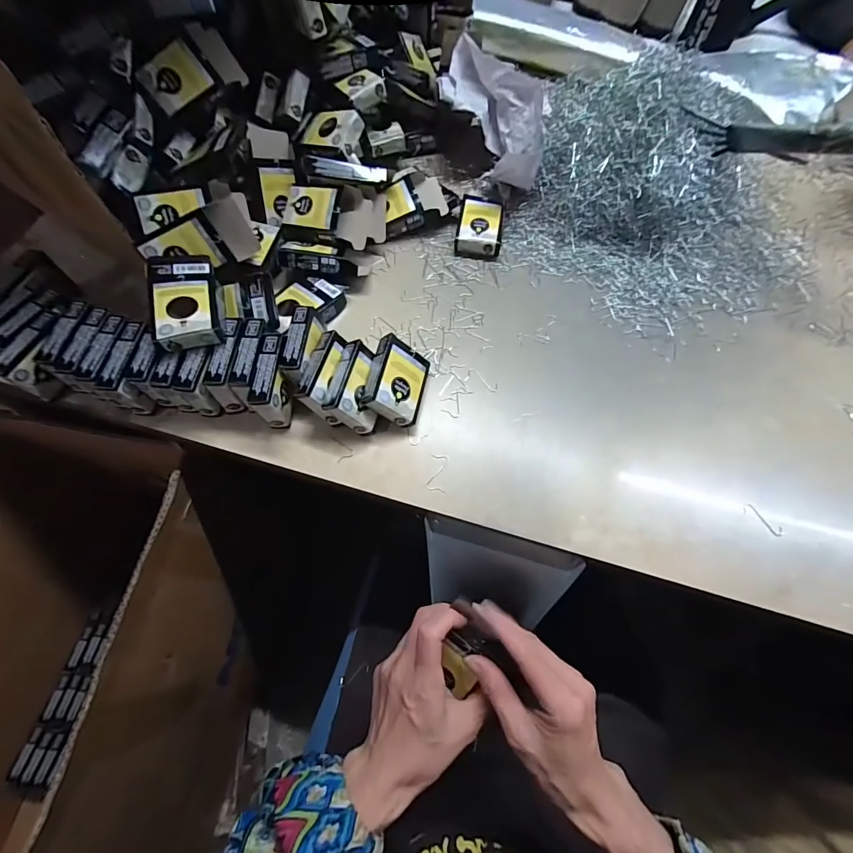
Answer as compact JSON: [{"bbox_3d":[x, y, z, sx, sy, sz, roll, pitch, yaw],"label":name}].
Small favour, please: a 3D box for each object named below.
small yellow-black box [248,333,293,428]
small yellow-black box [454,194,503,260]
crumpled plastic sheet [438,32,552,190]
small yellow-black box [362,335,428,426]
[{"bbox_3d":[-0.143,-0.042,0.387,0.023,0.058,0.074,1,66,0],"label":"small yellow-black box"},{"bbox_3d":[0.065,-0.246,0.499,0.053,0.029,0.078,6,66,2],"label":"small yellow-black box"},{"bbox_3d":[0.079,-0.384,0.500,0.101,0.069,0.207,-24,82,-10],"label":"crumpled plastic sheet"},{"bbox_3d":[-0.028,-0.044,0.389,0.059,0.018,0.072,32,62,-33],"label":"small yellow-black box"}]

